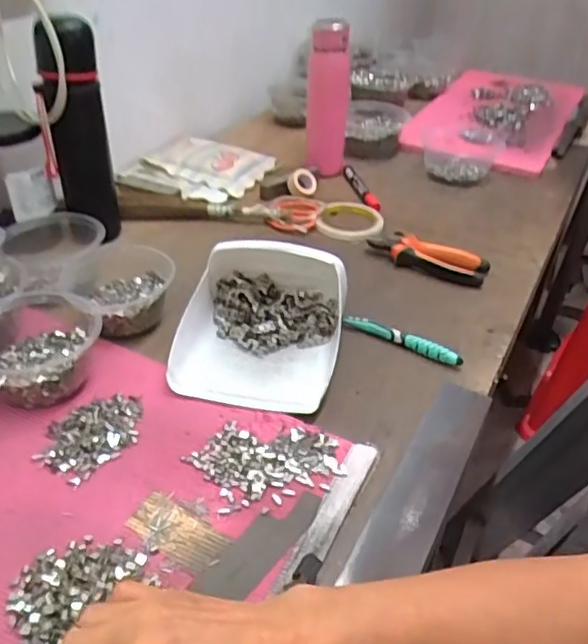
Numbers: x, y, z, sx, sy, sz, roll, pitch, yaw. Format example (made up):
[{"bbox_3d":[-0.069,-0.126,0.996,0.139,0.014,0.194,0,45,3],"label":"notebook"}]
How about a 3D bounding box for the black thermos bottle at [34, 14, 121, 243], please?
[{"bbox_3d":[-0.252,-0.217,0.722,0.063,0.247,0.070,-8,39,-16],"label":"black thermos bottle"}]

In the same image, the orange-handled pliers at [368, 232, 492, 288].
[{"bbox_3d":[0.169,-0.085,0.779,0.150,0.023,0.059,17,39,16],"label":"orange-handled pliers"}]

